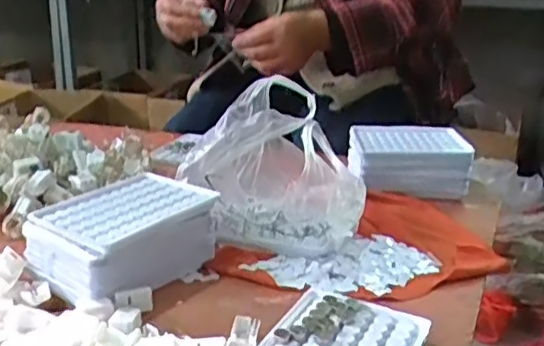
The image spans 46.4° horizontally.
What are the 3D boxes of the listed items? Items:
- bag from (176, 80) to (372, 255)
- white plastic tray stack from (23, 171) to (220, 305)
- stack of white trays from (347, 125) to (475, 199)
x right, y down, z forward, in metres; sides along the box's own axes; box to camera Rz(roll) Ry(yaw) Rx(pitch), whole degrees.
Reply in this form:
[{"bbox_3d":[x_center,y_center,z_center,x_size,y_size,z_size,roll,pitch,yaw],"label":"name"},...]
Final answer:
[{"bbox_3d":[0.006,-0.008,0.625,0.168,0.127,0.172,2,19,3],"label":"bag"},{"bbox_3d":[-0.121,0.056,0.531,0.097,0.060,0.140,14,23,34],"label":"white plastic tray stack"},{"bbox_3d":[0.164,-0.017,0.771,0.138,0.055,0.103,2,19,4],"label":"stack of white trays"}]

